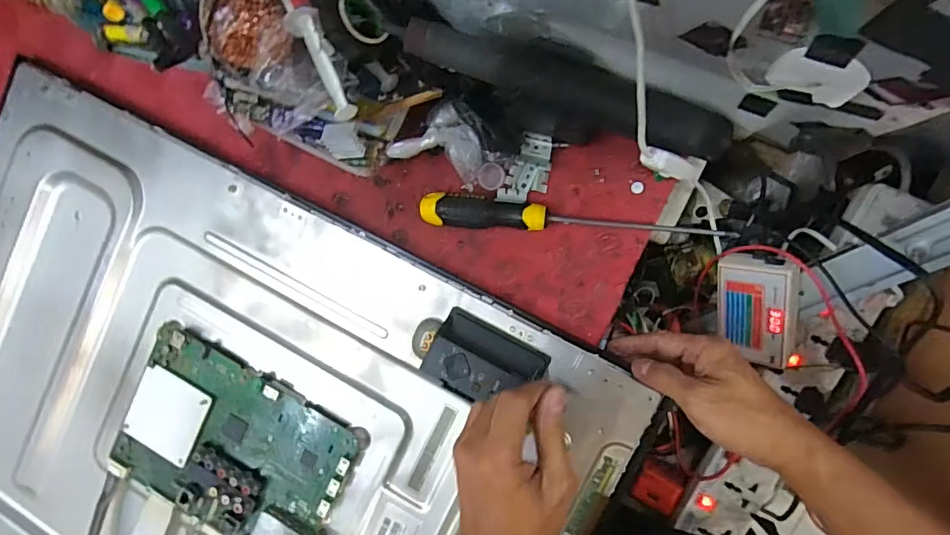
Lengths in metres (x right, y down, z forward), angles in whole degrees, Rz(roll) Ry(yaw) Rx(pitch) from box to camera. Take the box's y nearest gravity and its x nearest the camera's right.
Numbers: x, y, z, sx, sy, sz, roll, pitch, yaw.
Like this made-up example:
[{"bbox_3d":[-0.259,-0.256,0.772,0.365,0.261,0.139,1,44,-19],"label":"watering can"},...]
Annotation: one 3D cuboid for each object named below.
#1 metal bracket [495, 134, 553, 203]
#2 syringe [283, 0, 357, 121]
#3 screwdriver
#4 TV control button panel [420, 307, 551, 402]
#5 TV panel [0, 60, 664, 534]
[{"bbox_3d":[0.041,-0.083,0.436,0.044,0.009,0.053,3,112,12],"label":"metal bracket"},{"bbox_3d":[-0.121,-0.171,0.372,0.025,0.014,0.145,-29,85,10],"label":"syringe"},{"bbox_3d":[0.079,-0.035,0.426,0.251,0.023,0.026,8,91,10],"label":"screwdriver"},{"bbox_3d":[0.009,0.079,0.429,0.090,0.024,0.059,27,94,9],"label":"TV control button panel"},{"bbox_3d":[-0.387,0.424,0.509,0.671,0.035,1.084,27,94,9],"label":"TV panel"}]

